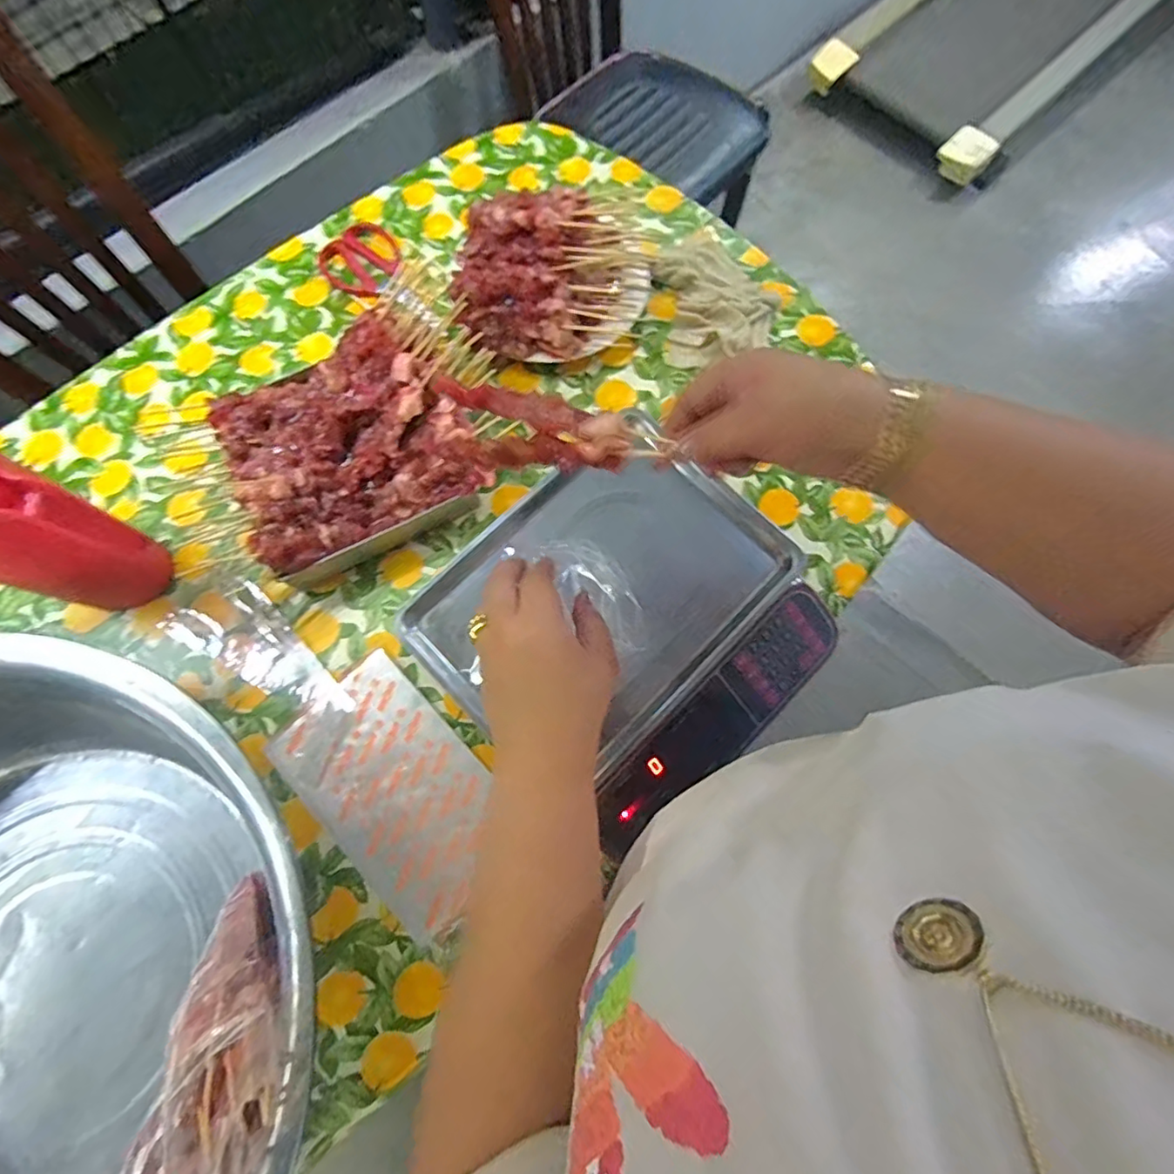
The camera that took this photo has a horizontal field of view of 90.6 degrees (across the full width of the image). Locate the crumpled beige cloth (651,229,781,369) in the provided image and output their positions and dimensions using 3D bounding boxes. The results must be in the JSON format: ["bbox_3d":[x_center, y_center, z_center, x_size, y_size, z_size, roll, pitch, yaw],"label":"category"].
[{"bbox_3d":[0.167,-0.376,0.746,0.146,0.023,0.199,-7,75,-2],"label":"crumpled beige cloth"}]

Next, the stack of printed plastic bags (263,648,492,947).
[{"bbox_3d":[-0.191,0.204,0.590,0.152,0.014,0.255,-43,79,-10],"label":"stack of printed plastic bags"}]

